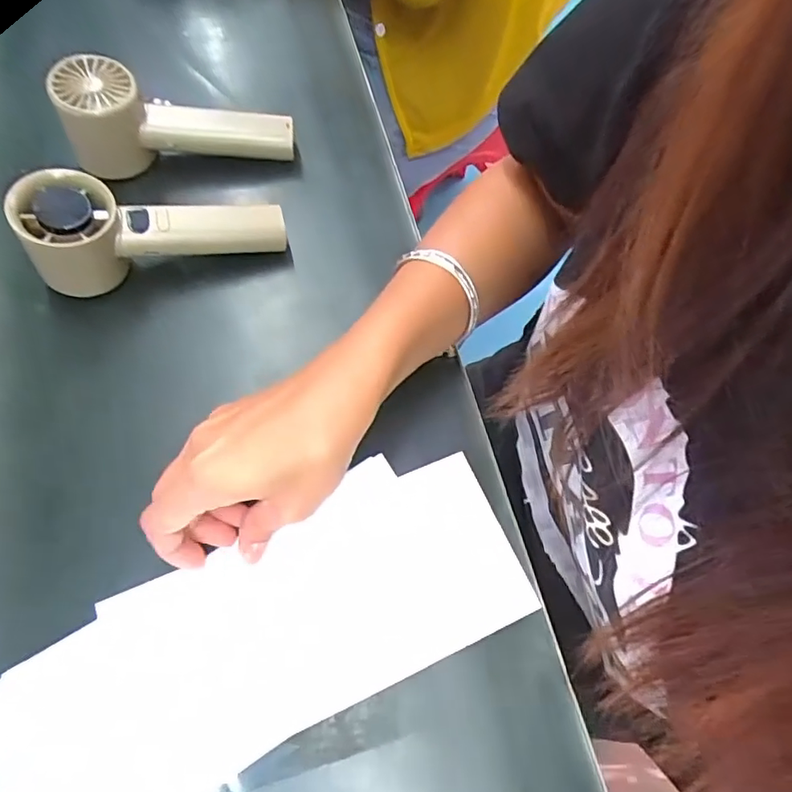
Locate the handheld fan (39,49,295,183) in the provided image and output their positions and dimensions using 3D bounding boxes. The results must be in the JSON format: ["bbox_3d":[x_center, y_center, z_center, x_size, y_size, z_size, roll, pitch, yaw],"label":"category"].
[{"bbox_3d":[-0.158,-0.199,0.408,0.155,0.058,0.049,-1,67,-18],"label":"handheld fan"}]

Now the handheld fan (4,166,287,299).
[{"bbox_3d":[-0.156,-0.109,0.366,0.158,0.055,0.048,-8,67,-18],"label":"handheld fan"}]

